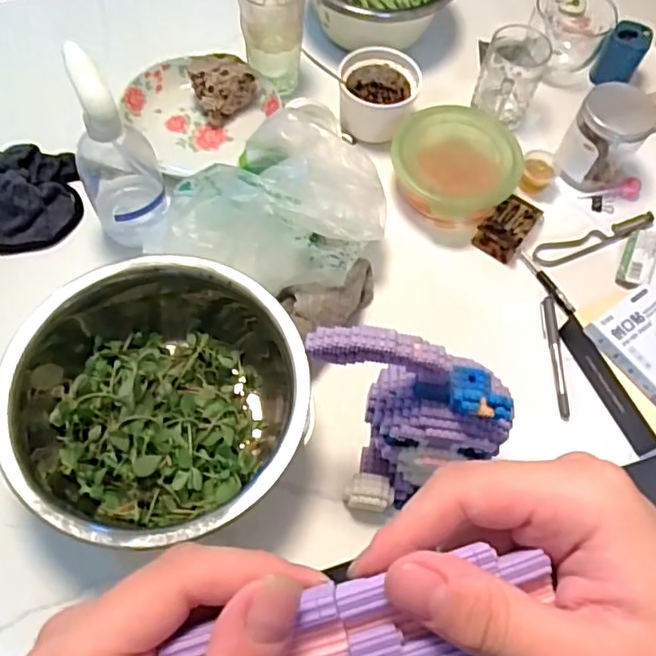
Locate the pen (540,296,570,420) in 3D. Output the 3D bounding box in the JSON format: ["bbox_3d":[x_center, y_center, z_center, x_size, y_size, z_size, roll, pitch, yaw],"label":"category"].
[{"bbox_3d":[0.242,0.029,0.645,0.015,0.010,0.137,2,63,-3],"label":"pen"}]

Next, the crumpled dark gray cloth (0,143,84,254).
[{"bbox_3d":[-0.353,-0.149,0.676,0.139,0.045,0.123,-13,65,-11],"label":"crumpled dark gray cloth"}]

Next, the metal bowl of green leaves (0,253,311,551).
[{"bbox_3d":[-0.151,0.064,0.545,0.247,0.098,0.233,2,63,-3],"label":"metal bowl of green leaves"}]

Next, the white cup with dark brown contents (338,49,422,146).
[{"bbox_3d":[0.062,-0.290,0.758,0.097,0.075,0.078,4,63,-2],"label":"white cup with dark brown contents"}]

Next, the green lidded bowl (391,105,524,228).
[{"bbox_3d":[0.147,-0.189,0.716,0.141,0.069,0.131,2,63,-3],"label":"green lidded bowl"}]

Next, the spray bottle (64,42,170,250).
[{"bbox_3d":[-0.206,-0.169,0.598,0.073,0.194,0.069,26,64,9],"label":"spray bottle"}]

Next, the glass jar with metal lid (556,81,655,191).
[{"bbox_3d":[0.332,-0.227,0.718,0.082,0.094,0.087,2,63,-3],"label":"glass jar with metal lid"}]

